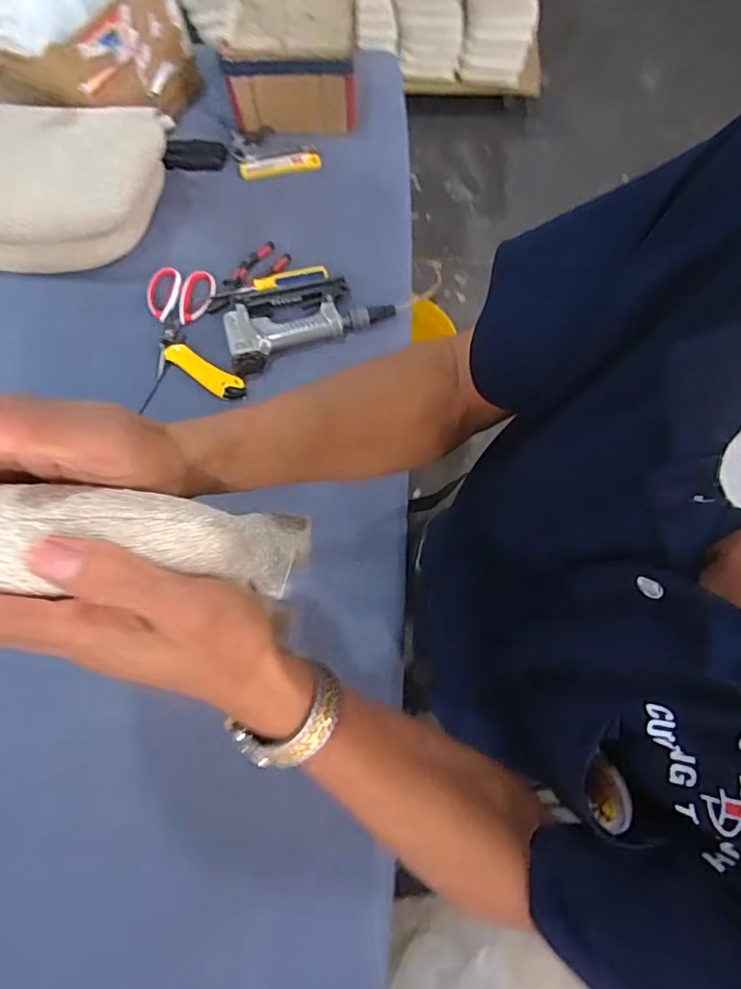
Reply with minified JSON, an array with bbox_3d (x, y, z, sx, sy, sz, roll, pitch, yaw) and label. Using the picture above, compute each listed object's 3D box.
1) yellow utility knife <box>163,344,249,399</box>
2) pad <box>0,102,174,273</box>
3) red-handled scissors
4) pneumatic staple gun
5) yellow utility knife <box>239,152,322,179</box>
[{"bbox_3d":[-0.245,-0.181,0.806,0.138,0.016,0.036,32,74,11],"label":"yellow utility knife"},{"bbox_3d":[-0.546,-0.487,0.856,0.453,0.119,0.222,4,71,3],"label":"pad"},{"bbox_3d":[-0.297,-0.274,0.843,0.104,0.021,0.180,0,71,1],"label":"red-handled scissors"},{"bbox_3d":[-0.107,-0.283,0.831,0.244,0.042,0.136,-24,72,-7],"label":"pneumatic staple gun"},{"bbox_3d":[-0.156,-0.567,0.944,0.138,0.015,0.032,-7,96,0],"label":"yellow utility knife"}]

